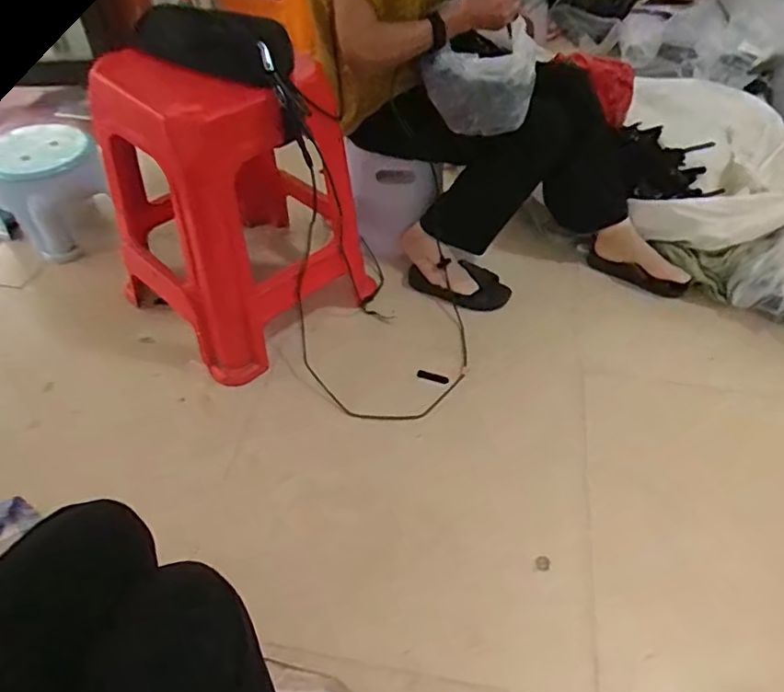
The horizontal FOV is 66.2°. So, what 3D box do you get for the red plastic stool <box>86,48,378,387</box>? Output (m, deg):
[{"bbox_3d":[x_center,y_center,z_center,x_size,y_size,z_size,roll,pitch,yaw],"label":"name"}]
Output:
[{"bbox_3d":[-0.295,-0.282,1.092,0.393,0.520,0.386,32,54,25],"label":"red plastic stool"}]

